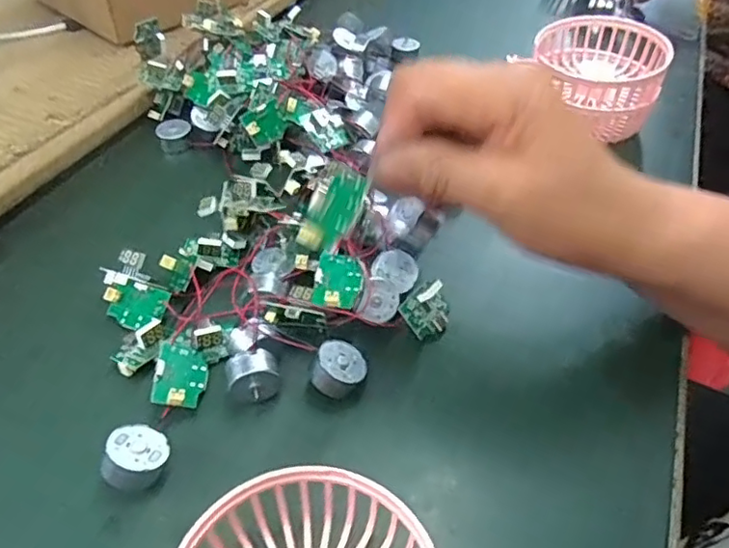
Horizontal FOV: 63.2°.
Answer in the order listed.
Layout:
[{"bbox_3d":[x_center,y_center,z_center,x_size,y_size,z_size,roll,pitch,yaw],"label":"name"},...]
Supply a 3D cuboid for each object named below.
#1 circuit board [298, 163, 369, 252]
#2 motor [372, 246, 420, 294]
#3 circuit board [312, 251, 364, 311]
[{"bbox_3d":[-0.011,-0.025,0.221,0.023,0.004,0.034,20,80,35],"label":"circuit board"},{"bbox_3d":[0.017,-0.002,0.319,0.024,0.010,0.021,25,76,8],"label":"motor"},{"bbox_3d":[-0.012,0.002,0.289,0.023,0.008,0.028,10,68,-3],"label":"circuit board"}]

